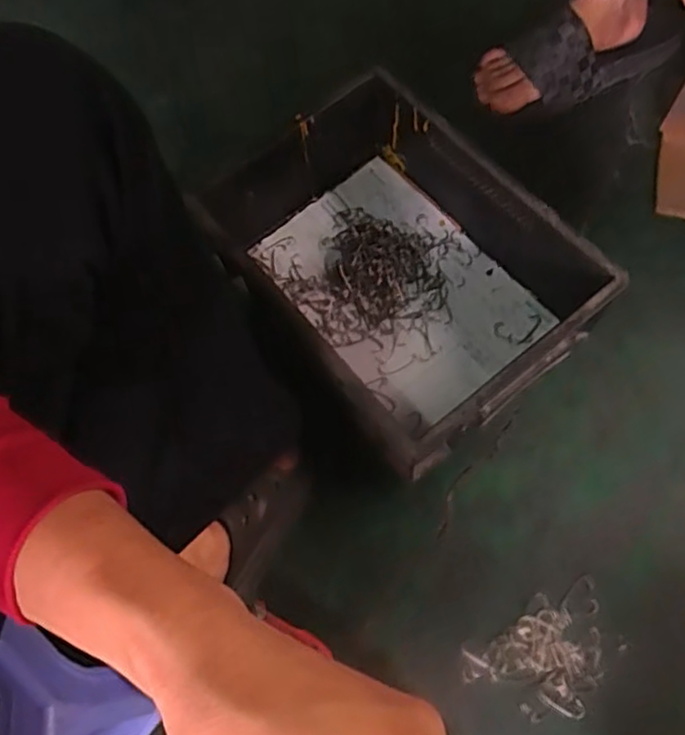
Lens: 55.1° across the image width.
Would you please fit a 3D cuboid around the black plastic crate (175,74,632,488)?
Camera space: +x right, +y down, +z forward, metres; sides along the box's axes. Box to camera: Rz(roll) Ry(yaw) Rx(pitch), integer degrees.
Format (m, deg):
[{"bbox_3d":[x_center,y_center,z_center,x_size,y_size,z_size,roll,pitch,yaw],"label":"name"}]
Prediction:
[{"bbox_3d":[0.056,-0.099,0.637,0.253,0.123,0.339,-35,72,-12],"label":"black plastic crate"}]

